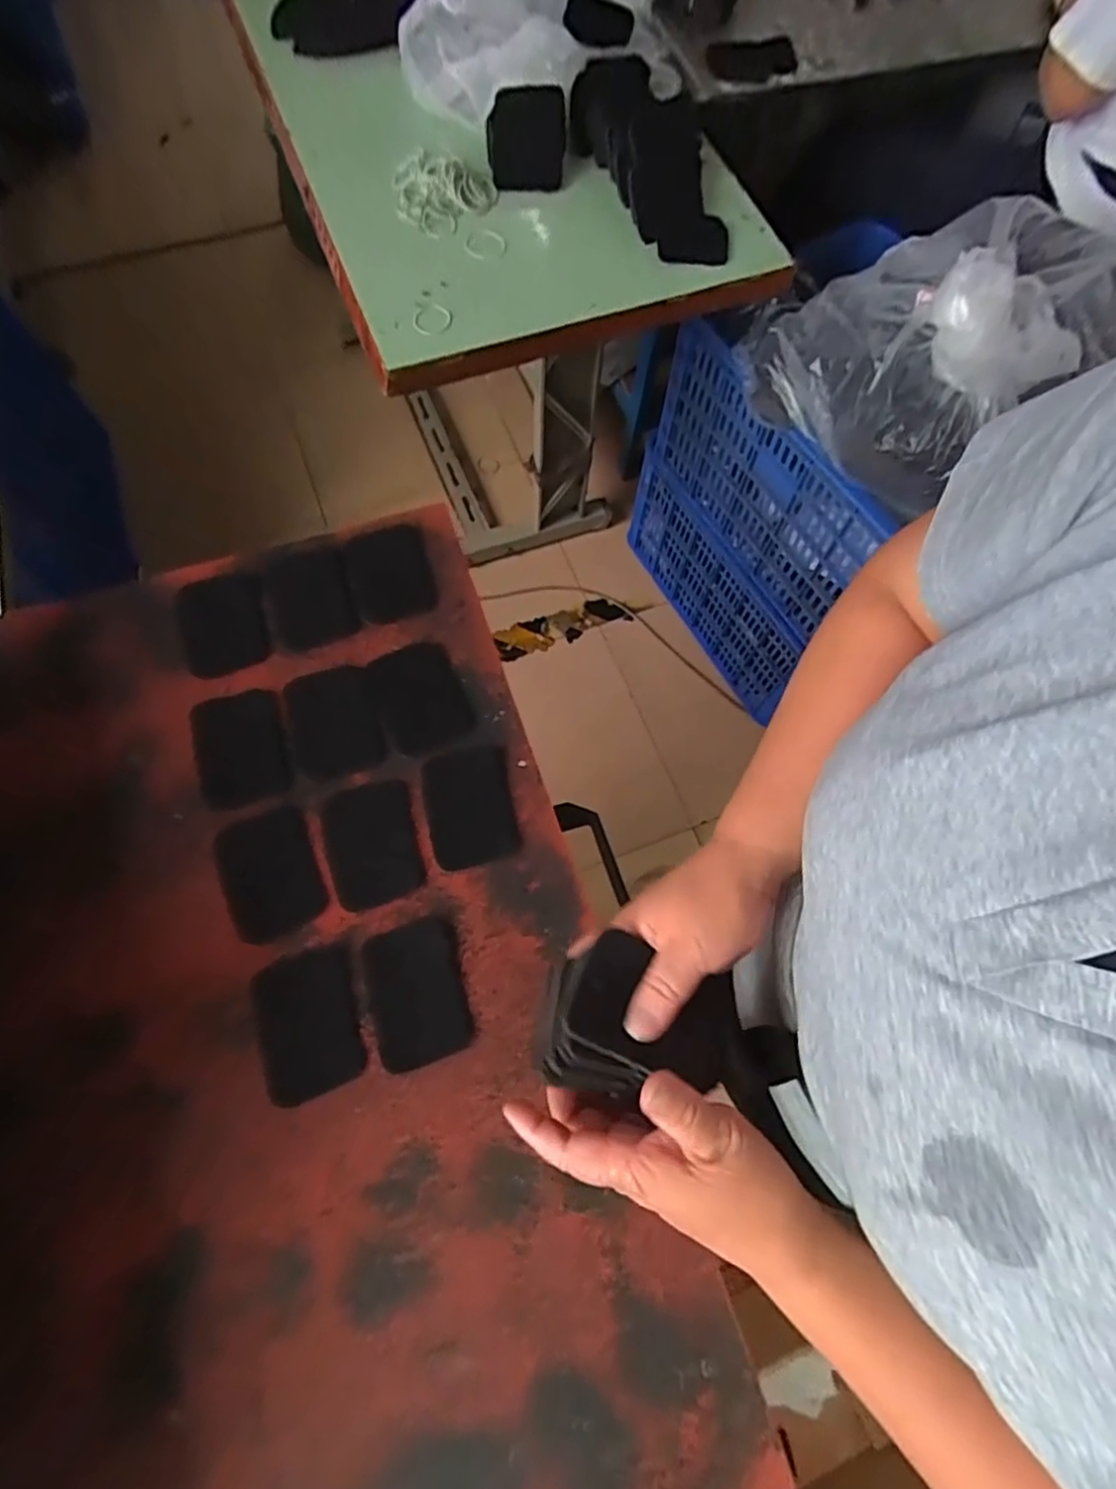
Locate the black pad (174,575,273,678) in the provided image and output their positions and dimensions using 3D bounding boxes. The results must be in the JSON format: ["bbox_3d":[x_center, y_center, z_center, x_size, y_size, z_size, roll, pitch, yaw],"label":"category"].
[{"bbox_3d":[-0.268,-0.096,0.512,0.063,0.004,0.076,-10,87,-17],"label":"black pad"}]

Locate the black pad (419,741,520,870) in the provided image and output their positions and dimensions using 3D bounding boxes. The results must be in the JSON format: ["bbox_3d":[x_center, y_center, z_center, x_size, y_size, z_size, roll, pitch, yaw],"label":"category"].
[{"bbox_3d":[-0.066,0.045,0.480,0.063,0.004,0.088,-11,72,-6],"label":"black pad"}]

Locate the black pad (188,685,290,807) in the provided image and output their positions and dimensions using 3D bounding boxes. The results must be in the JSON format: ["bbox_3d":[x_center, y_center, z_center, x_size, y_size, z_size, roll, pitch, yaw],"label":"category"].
[{"bbox_3d":[-0.242,0.001,0.484,0.064,0.005,0.092,-18,73,-9],"label":"black pad"}]

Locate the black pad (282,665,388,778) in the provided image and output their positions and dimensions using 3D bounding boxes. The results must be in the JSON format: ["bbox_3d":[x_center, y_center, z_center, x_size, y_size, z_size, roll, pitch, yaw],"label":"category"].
[{"bbox_3d":[-0.175,-0.019,0.493,0.067,0.008,0.086,-16,73,-8],"label":"black pad"}]

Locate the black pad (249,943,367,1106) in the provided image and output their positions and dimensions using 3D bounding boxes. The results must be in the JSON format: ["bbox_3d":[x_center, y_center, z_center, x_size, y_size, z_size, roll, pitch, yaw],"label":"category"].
[{"bbox_3d":[-0.166,0.184,0.426,0.066,0.004,0.088,-15,73,-8],"label":"black pad"}]

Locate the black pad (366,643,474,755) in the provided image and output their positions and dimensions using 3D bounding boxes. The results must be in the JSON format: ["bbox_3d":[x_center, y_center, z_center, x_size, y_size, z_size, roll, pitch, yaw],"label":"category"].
[{"bbox_3d":[-0.111,-0.039,0.505,0.067,0.004,0.087,-22,74,-10],"label":"black pad"}]

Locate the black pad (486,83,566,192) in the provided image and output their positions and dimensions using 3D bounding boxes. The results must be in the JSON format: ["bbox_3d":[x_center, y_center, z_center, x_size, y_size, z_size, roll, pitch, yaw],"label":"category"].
[{"bbox_3d":[-0.042,-0.769,0.808,0.096,0.020,0.147,3,85,6],"label":"black pad"}]

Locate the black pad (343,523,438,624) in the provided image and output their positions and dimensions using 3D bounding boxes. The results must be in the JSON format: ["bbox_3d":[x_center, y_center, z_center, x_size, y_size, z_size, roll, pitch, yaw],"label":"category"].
[{"bbox_3d":[-0.142,-0.147,0.541,0.068,0.010,0.090,-15,73,-7],"label":"black pad"}]

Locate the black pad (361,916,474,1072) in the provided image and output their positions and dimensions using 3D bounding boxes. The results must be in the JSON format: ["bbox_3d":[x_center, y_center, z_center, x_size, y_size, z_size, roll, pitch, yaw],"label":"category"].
[{"bbox_3d":[-0.097,0.168,0.435,0.062,0.004,0.086,-16,73,-8],"label":"black pad"}]

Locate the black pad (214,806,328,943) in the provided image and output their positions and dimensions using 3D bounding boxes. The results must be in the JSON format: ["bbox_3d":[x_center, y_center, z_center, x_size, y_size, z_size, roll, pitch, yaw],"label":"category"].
[{"bbox_3d":[-0.206,0.092,0.458,0.066,0.006,0.089,-20,73,-9],"label":"black pad"}]

